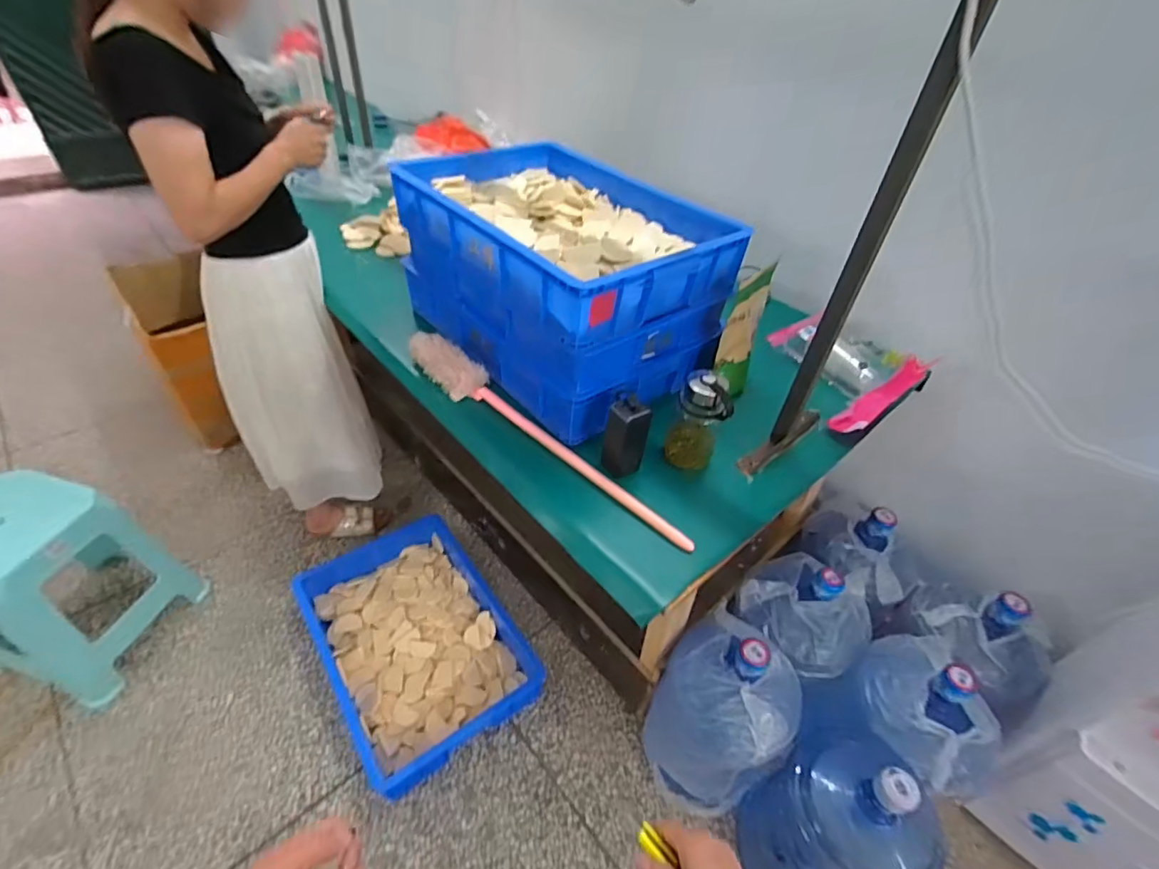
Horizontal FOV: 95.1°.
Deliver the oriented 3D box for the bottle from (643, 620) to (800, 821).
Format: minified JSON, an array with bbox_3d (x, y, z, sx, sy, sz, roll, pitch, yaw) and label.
[{"bbox_3d":[0.272,0.555,1.045,0.249,0.401,0.242,18,45,10],"label":"bottle"}]

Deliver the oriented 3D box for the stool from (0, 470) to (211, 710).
[{"bbox_3d":[-1.158,0.325,1.174,0.284,0.449,0.308,13,44,8],"label":"stool"}]

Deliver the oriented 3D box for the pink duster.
[{"bbox_3d":[-0.076,-0.016,0.914,0.663,0.049,0.071,32,49,25],"label":"pink duster"}]

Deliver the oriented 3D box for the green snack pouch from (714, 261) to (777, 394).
[{"bbox_3d":[0.296,-0.191,0.976,0.109,0.237,0.044,-7,25,-43],"label":"green snack pouch"}]

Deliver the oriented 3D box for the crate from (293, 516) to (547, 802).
[{"bbox_3d":[-0.412,0.505,1.327,0.409,0.112,0.572,-25,53,-29],"label":"crate"}]

